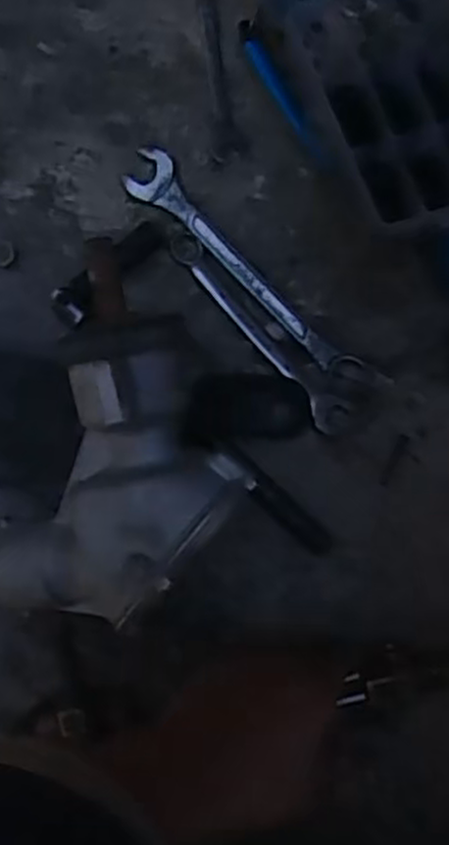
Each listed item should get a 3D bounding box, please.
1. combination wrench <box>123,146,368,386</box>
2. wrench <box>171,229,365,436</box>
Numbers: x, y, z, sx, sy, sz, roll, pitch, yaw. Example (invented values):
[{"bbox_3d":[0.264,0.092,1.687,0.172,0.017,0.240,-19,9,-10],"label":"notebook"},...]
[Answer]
[{"bbox_3d":[0.012,-0.095,0.499,0.033,0.014,0.200,-43,90,-5],"label":"combination wrench"},{"bbox_3d":[0.021,-0.058,0.494,0.160,0.008,0.033,44,85,0],"label":"wrench"}]

